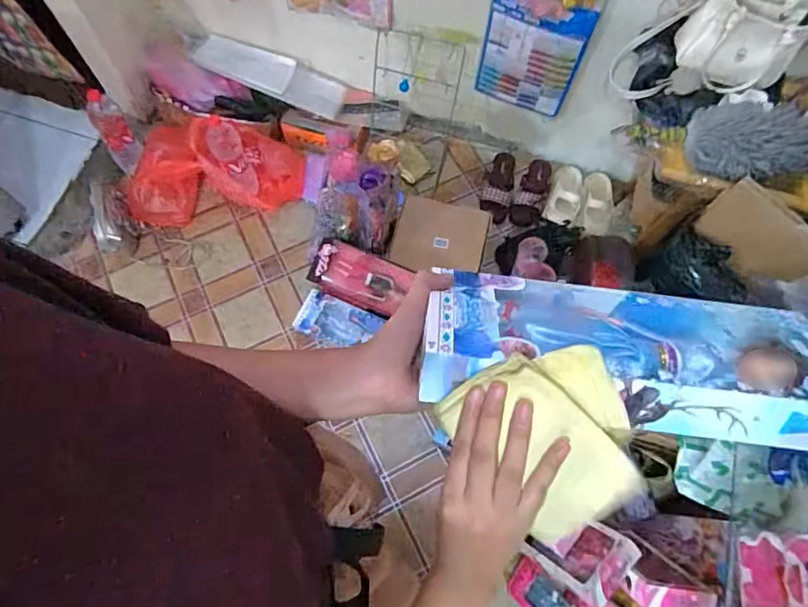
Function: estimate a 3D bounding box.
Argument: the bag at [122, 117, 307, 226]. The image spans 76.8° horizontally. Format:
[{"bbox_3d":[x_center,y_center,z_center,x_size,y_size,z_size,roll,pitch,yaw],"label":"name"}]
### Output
[{"bbox_3d":[-0.569,-0.406,1.502,0.495,0.234,0.260,1,68,-1],"label":"bag"}]

